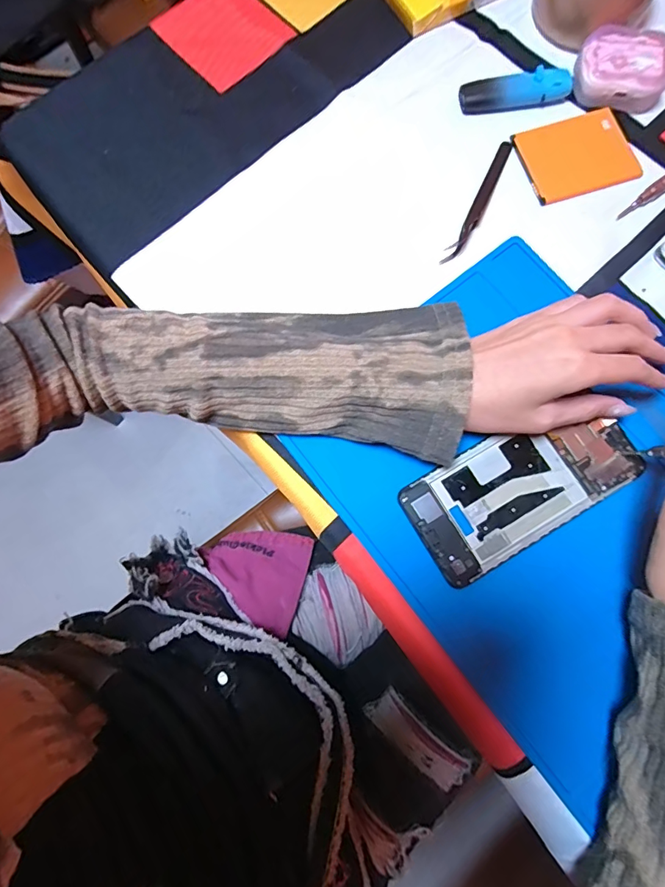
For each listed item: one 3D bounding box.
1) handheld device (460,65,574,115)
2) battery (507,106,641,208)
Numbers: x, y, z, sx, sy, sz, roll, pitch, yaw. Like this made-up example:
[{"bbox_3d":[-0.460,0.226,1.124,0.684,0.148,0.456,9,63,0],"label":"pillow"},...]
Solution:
[{"bbox_3d":[0.144,-0.278,0.362,0.085,0.017,0.018,-6,78,0],"label":"handheld device"},{"bbox_3d":[0.188,-0.223,0.355,0.084,0.004,0.065,-17,79,-3],"label":"battery"}]

